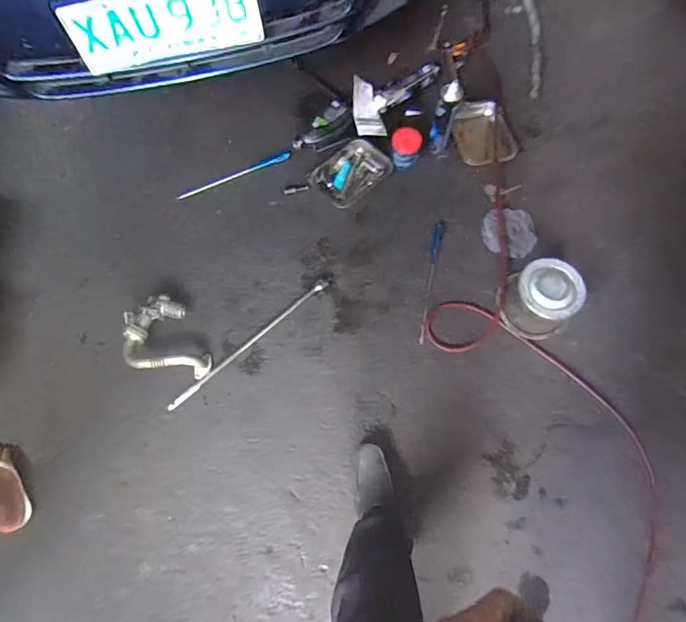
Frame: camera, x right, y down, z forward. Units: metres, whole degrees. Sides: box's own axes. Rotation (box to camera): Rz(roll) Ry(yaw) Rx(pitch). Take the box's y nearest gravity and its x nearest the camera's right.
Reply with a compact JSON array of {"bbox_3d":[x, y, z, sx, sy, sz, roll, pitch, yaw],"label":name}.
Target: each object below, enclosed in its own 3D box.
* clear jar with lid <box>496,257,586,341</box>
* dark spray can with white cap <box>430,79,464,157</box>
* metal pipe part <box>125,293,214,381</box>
[{"bbox_3d":[0.541,-0.030,1.259,0.180,0.169,0.184,0,73,1],"label":"clear jar with lid"},{"bbox_3d":[0.315,-0.599,1.415,0.060,0.248,0.056,0,73,1],"label":"dark spray can with white cap"},{"bbox_3d":[-0.512,0.092,1.287,0.190,0.097,0.274,-30,75,-7],"label":"metal pipe part"}]

